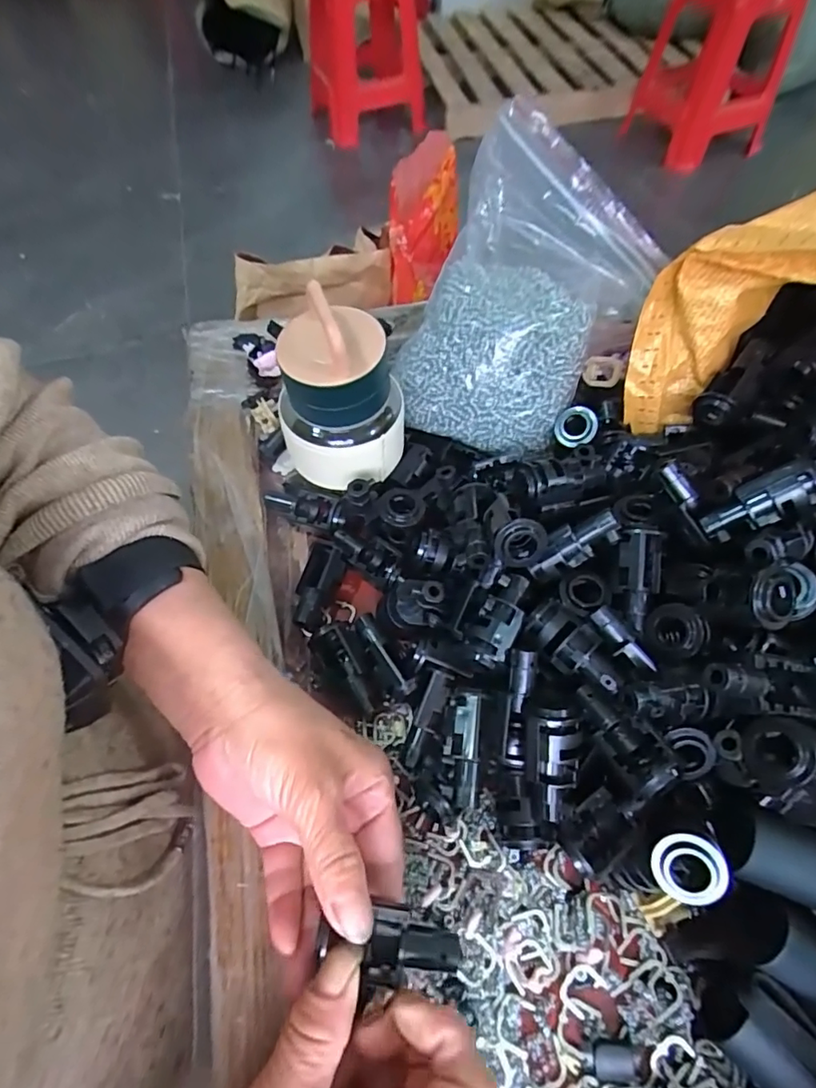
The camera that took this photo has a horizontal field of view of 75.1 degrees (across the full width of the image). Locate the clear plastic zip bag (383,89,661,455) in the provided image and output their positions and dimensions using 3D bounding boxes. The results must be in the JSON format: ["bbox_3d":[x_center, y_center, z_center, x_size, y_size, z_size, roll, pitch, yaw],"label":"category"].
[{"bbox_3d":[0.077,-0.160,0.347,0.123,0.127,0.155,25,63,16],"label":"clear plastic zip bag"}]

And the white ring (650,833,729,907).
[{"bbox_3d":[0.113,0.129,0.213,0.027,0.007,0.026,3,86,21],"label":"white ring"}]

